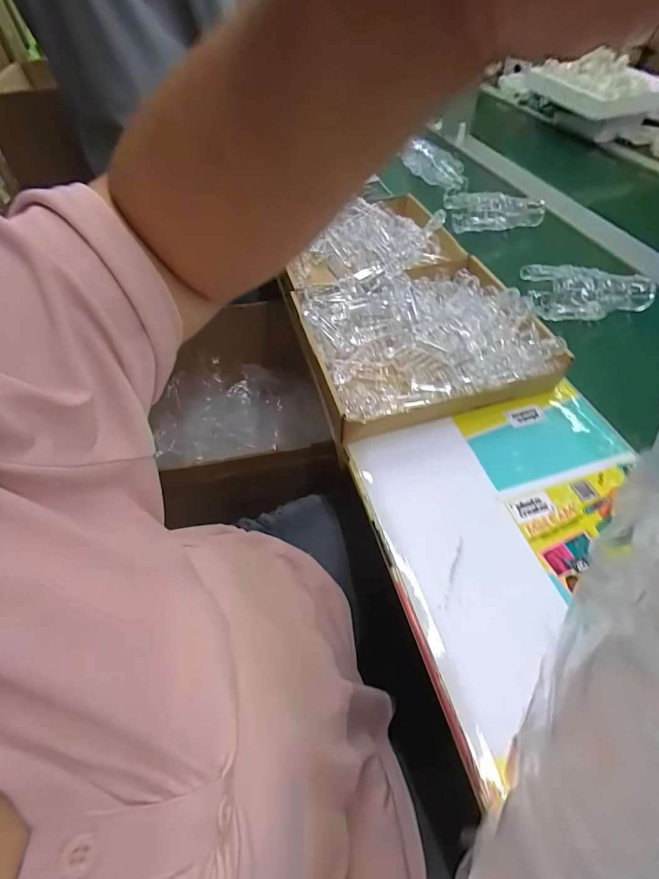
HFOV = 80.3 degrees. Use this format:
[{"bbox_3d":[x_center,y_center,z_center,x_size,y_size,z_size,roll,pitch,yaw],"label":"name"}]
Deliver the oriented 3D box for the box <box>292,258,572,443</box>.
[{"bbox_3d":[0.129,-0.152,0.564,0.314,0.065,0.280,-15,54,-9],"label":"box"}]

